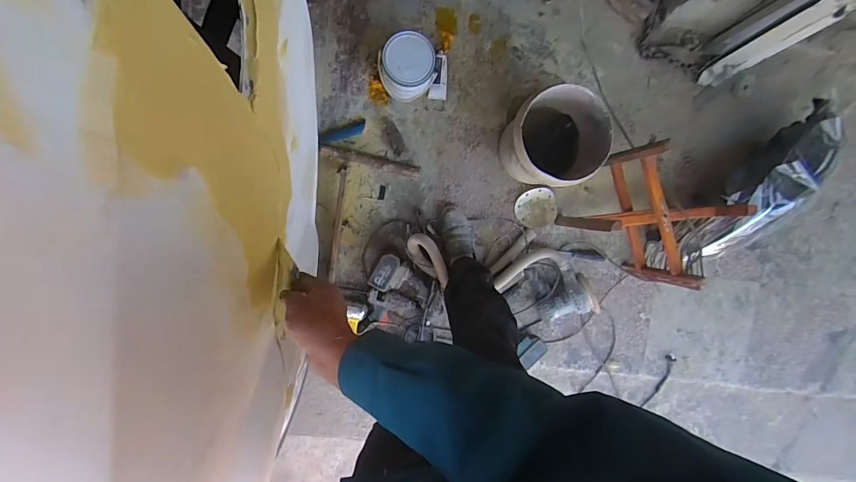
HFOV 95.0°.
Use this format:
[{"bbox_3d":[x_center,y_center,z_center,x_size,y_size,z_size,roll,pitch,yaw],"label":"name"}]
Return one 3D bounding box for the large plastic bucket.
[{"bbox_3d":[0.350,-0.288,1.178,0.263,0.266,0.253,0,94,-5],"label":"large plastic bucket"}]

